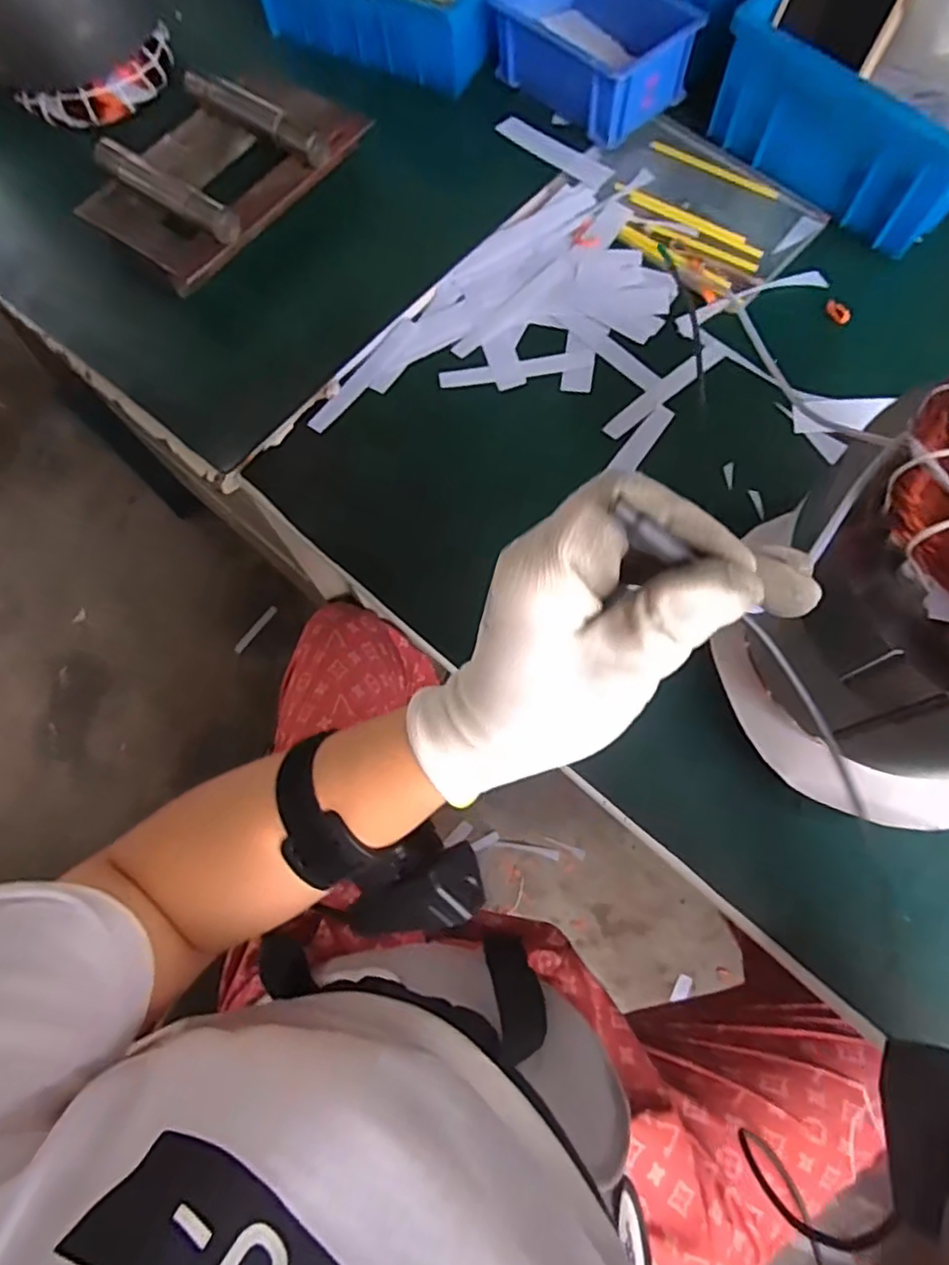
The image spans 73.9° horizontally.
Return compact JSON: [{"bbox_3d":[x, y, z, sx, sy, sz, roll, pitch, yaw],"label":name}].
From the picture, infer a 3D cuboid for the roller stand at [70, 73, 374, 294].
[{"bbox_3d":[-0.189,-0.356,0.481,0.138,0.043,0.202,39,78,14],"label":"roller stand"}]

